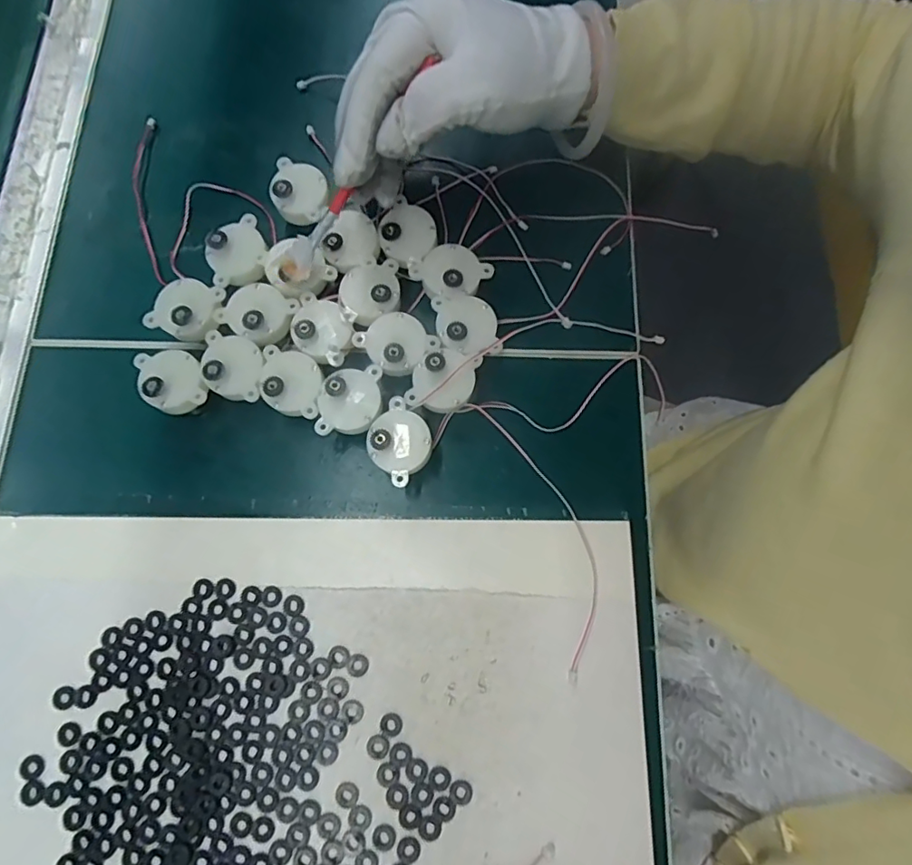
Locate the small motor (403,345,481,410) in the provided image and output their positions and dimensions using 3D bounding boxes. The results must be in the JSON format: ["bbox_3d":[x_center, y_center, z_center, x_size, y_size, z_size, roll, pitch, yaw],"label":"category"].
[{"bbox_3d":[-0.006,-0.026,0.288,0.031,0.026,0.039,16,77,4],"label":"small motor"}]

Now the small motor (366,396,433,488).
[{"bbox_3d":[-0.028,0.007,0.283,0.032,0.031,0.035,0,76,0],"label":"small motor"}]

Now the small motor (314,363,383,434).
[{"bbox_3d":[-0.054,-0.015,0.288,0.032,0.032,0.034,-2,76,0],"label":"small motor"}]

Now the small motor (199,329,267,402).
[{"bbox_3d":[-0.116,-0.033,0.292,0.033,0.030,0.034,8,76,3],"label":"small motor"}]

